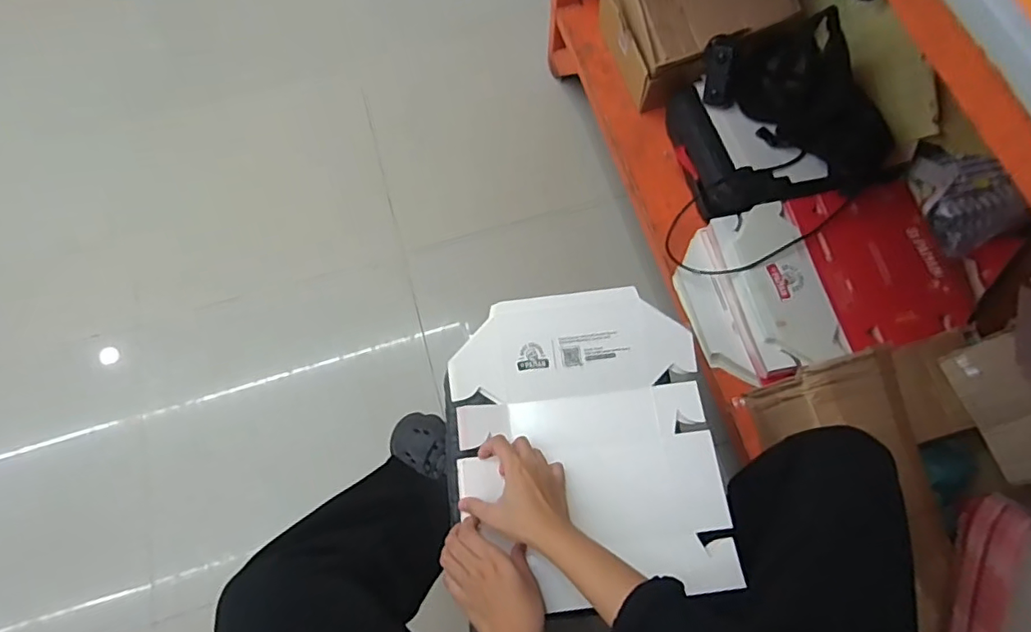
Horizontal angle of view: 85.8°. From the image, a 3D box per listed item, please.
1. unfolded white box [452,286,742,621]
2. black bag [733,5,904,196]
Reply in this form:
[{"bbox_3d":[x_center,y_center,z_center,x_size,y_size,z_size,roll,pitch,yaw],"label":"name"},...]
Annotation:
[{"bbox_3d":[0.082,0.144,0.645,0.288,0.044,0.336,-8,71,-2],"label":"unfolded white box"},{"bbox_3d":[0.530,-0.357,0.979,0.138,0.156,0.340,-40,87,-12],"label":"black bag"}]

